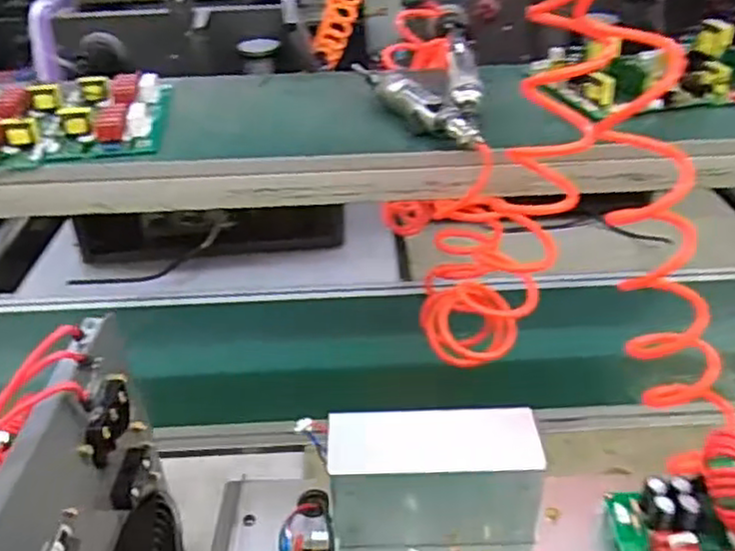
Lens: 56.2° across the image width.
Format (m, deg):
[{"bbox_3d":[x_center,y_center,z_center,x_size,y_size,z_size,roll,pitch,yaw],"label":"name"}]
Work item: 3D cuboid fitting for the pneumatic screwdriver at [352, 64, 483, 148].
[{"bbox_3d":[0.048,-0.214,0.830,0.054,0.043,0.282,-17,36,-22],"label":"pneumatic screwdriver"}]

